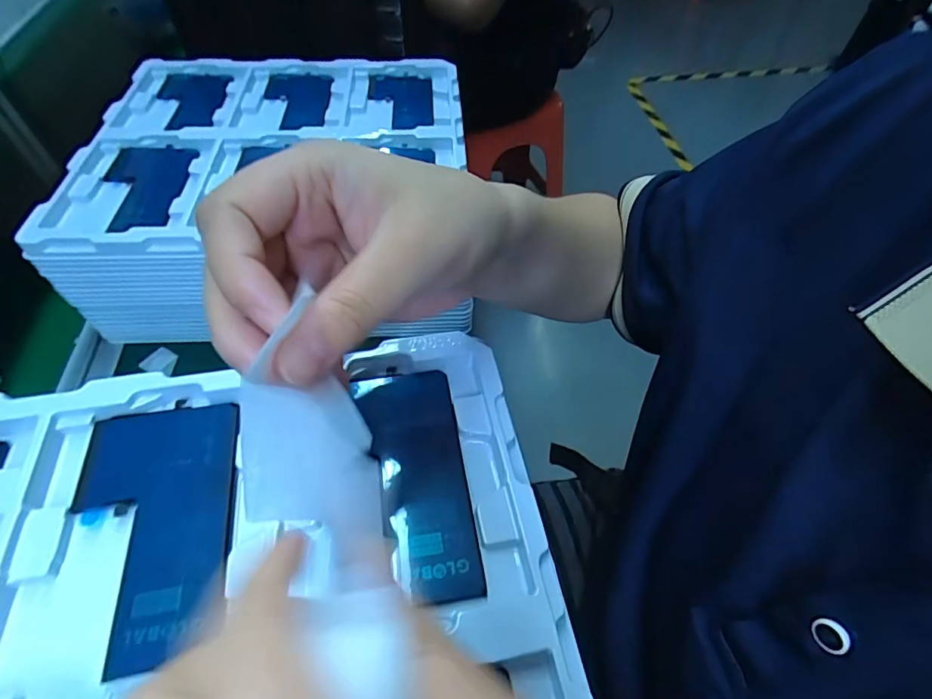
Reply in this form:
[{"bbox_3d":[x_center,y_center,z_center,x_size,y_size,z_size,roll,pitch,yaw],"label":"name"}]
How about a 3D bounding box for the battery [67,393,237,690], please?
[{"bbox_3d":[-0.133,0.070,0.200,0.066,0.007,0.107,-9,54,-7],"label":"battery"}]

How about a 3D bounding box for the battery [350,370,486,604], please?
[{"bbox_3d":[-0.022,0.056,0.221,0.044,0.009,0.109,-10,50,-10],"label":"battery"}]

